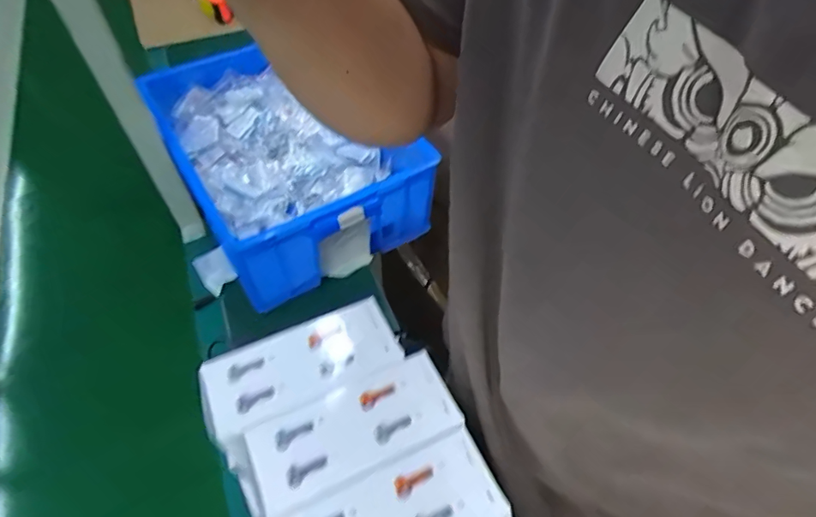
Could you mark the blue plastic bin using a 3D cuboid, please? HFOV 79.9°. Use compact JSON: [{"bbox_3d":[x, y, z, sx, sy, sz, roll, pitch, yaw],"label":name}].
[{"bbox_3d":[-0.222,-0.172,0.850,0.316,0.164,0.444,-31,59,-22],"label":"blue plastic bin"}]

